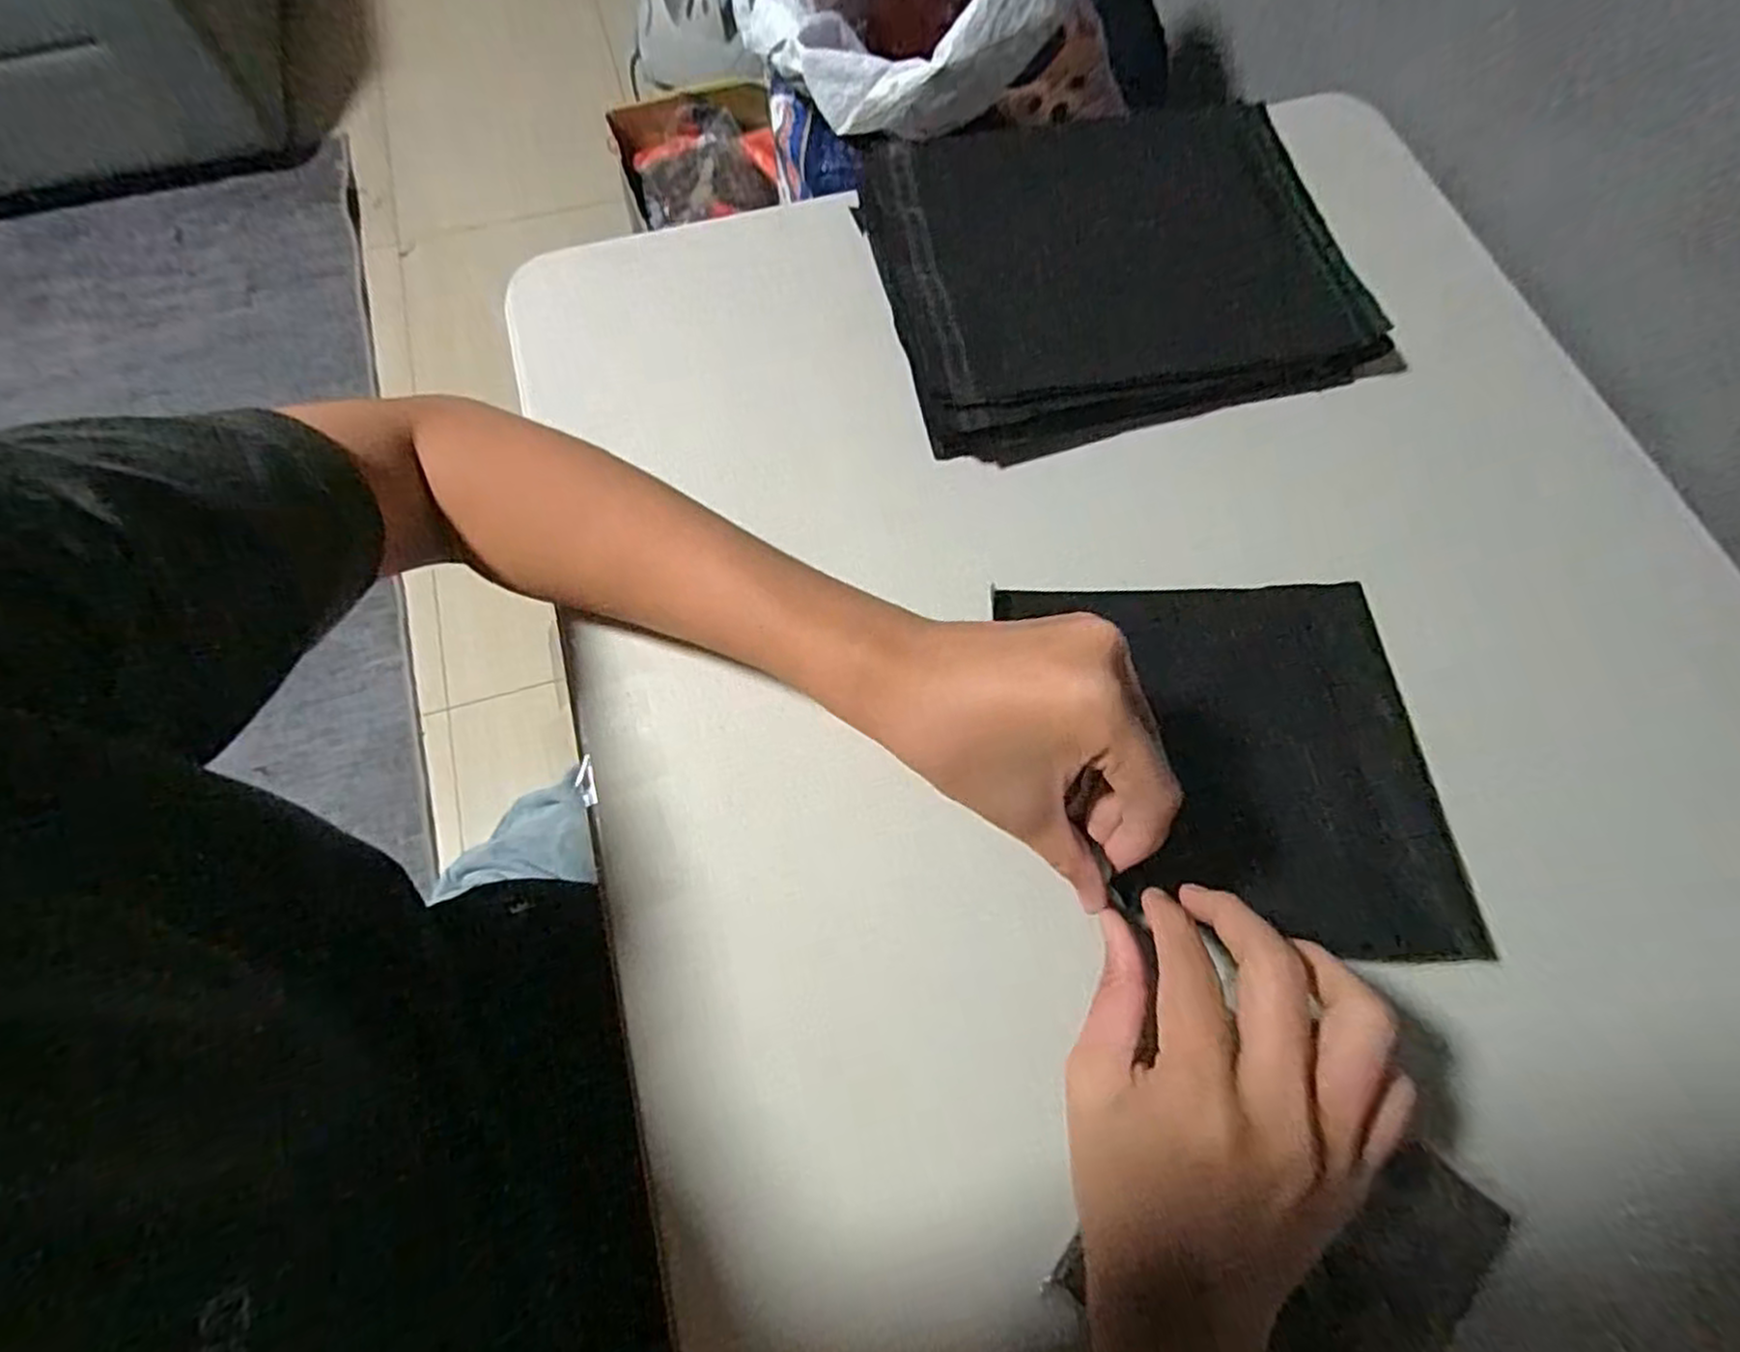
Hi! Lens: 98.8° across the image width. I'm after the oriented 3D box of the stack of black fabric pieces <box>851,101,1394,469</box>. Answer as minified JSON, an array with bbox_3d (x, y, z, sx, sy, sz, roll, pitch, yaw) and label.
[{"bbox_3d":[0.136,-0.247,0.438,0.264,0.039,0.224,-14,70,-5],"label":"stack of black fabric pieces"}]

